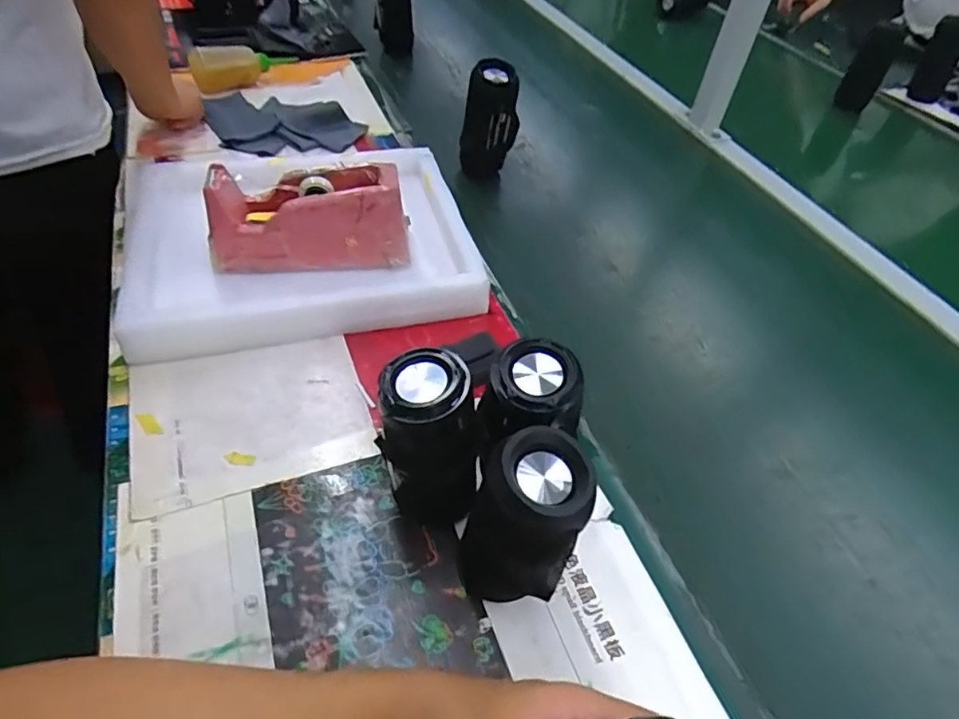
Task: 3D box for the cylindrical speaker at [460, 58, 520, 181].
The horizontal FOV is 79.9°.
[{"bbox_3d":[0.014,-0.327,0.793,0.078,0.137,0.063,7,46,0],"label":"cylindrical speaker"}]

